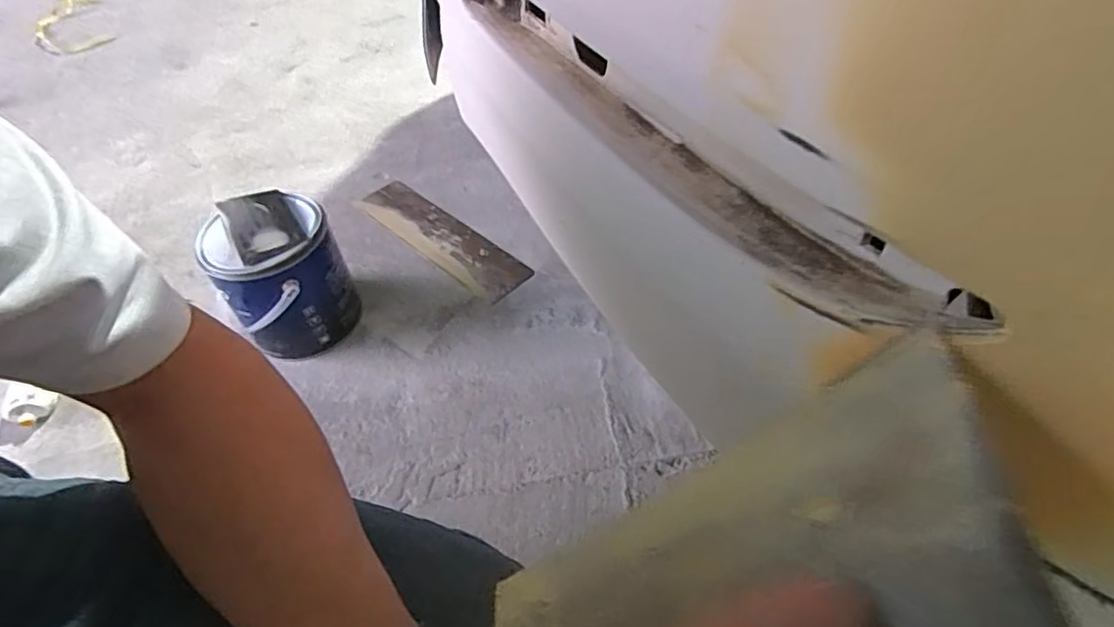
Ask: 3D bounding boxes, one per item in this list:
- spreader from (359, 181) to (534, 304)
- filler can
[{"bbox_3d":[-0.185,-0.126,0.962,0.340,0.005,0.091,34,58,29],"label":"spreader"},{"bbox_3d":[-0.353,-0.046,0.789,0.141,0.174,0.151,-21,51,-15],"label":"filler can"}]

